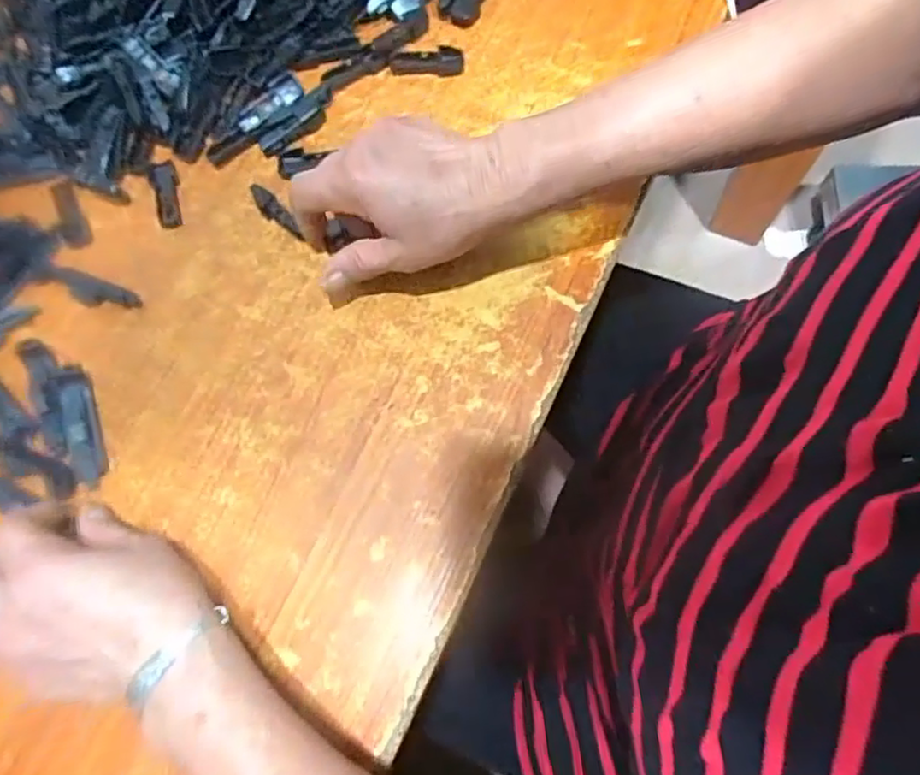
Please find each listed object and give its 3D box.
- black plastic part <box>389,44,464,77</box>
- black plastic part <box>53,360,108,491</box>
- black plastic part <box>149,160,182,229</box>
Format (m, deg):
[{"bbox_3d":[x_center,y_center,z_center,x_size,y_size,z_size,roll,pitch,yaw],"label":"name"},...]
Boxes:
[{"bbox_3d":[-0.023,-0.228,0.462,0.050,0.009,0.018,-3,73,1],"label":"black plastic part"},{"bbox_3d":[-0.227,0.021,0.396,0.018,0.015,0.073,-19,73,-4],"label":"black plastic part"},{"bbox_3d":[-0.198,-0.130,0.450,0.018,0.007,0.051,-19,73,-4],"label":"black plastic part"}]

